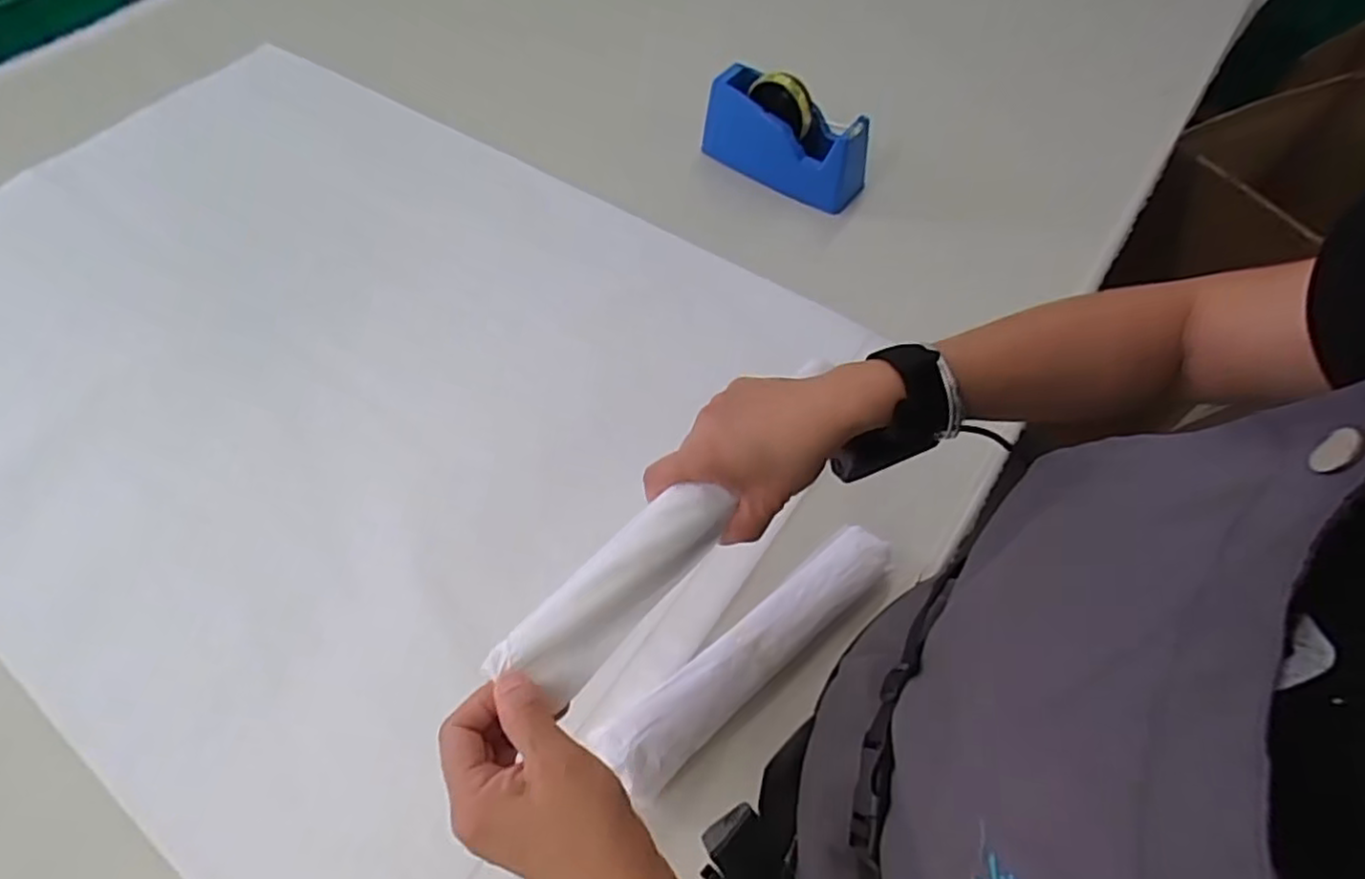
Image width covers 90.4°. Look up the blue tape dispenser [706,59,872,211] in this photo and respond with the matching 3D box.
[{"bbox_3d":[0.122,-0.372,0.831,0.211,0.108,0.065,29,64,17],"label":"blue tape dispenser"}]

